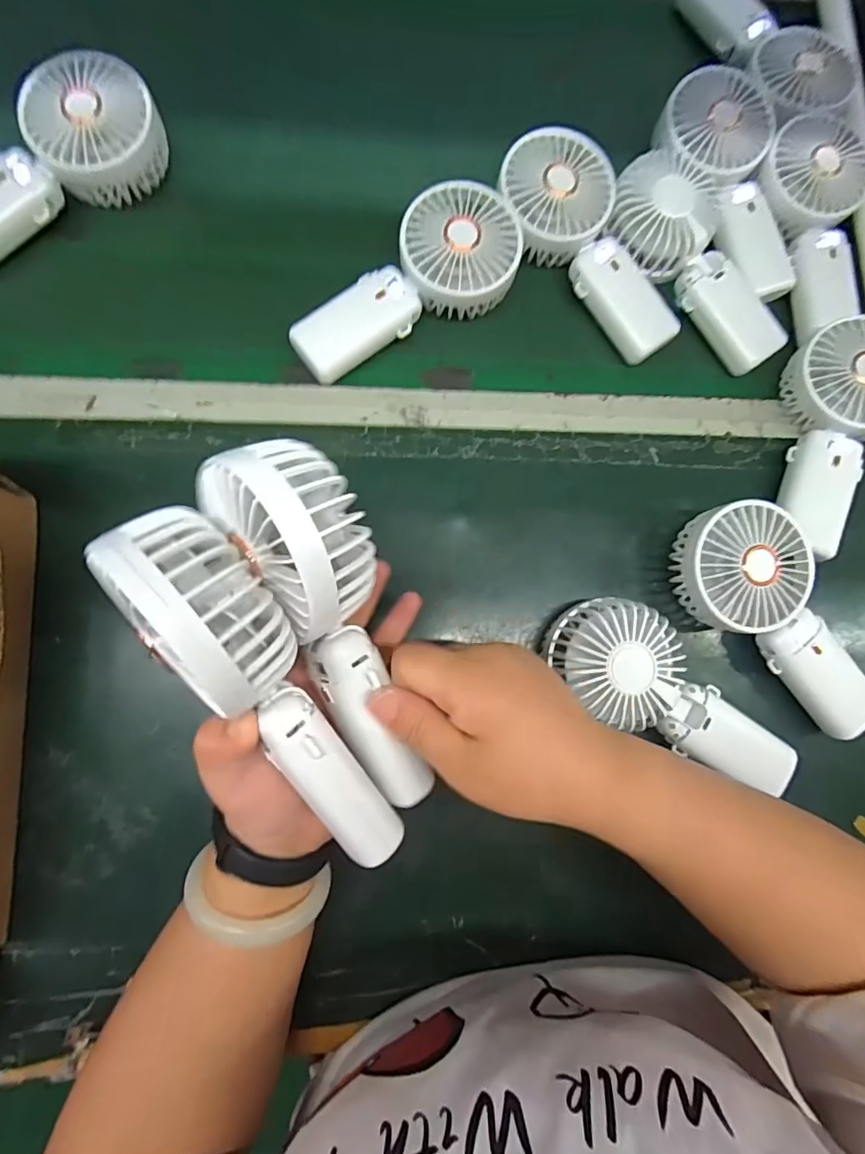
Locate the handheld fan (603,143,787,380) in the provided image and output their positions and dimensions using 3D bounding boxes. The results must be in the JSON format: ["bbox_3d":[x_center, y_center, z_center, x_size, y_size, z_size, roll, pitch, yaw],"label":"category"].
[{"bbox_3d":[0.214,-0.246,0.401,0.182,0.034,0.080,43,81,1],"label":"handheld fan"}]

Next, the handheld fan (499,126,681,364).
[{"bbox_3d":[0.116,-0.249,0.396,0.083,0.036,0.178,-26,86,-8],"label":"handheld fan"}]

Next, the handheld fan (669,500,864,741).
[{"bbox_3d":[0.246,0.025,0.363,0.186,0.048,0.086,43,81,1],"label":"handheld fan"}]

